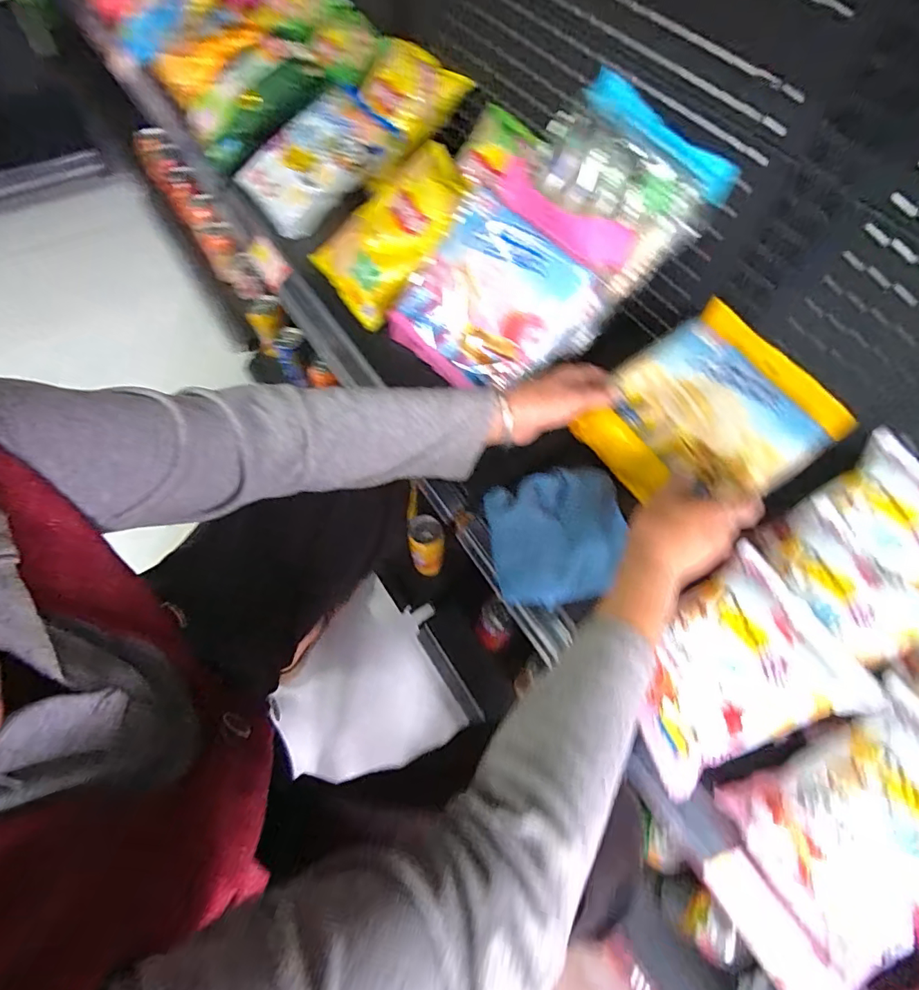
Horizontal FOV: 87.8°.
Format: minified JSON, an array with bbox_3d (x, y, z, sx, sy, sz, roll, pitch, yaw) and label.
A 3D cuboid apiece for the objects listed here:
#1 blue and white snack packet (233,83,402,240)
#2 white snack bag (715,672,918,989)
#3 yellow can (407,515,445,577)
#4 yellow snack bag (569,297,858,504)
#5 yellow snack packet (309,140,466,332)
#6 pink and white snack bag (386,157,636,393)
[{"bbox_3d":[-0.208,-0.504,0.719,0.227,0.050,0.166,-38,79,3],"label":"blue and white snack packet"},{"bbox_3d":[0.315,0.253,0.357,0.176,0.042,0.137,-40,62,9],"label":"white snack bag"},{"bbox_3d":[-0.053,0.084,0.773,0.055,0.126,0.051,2,62,-3],"label":"yellow can"},{"bbox_3d":[0.270,-0.086,0.516,0.220,0.074,0.193,-32,69,-18],"label":"yellow snack bag"},{"bbox_3d":[-0.079,-0.348,0.641,0.227,0.045,0.155,-42,68,10],"label":"yellow snack packet"},{"bbox_3d":[0.052,-0.229,0.551,0.198,0.062,0.226,43,106,18],"label":"pink and white snack bag"}]

